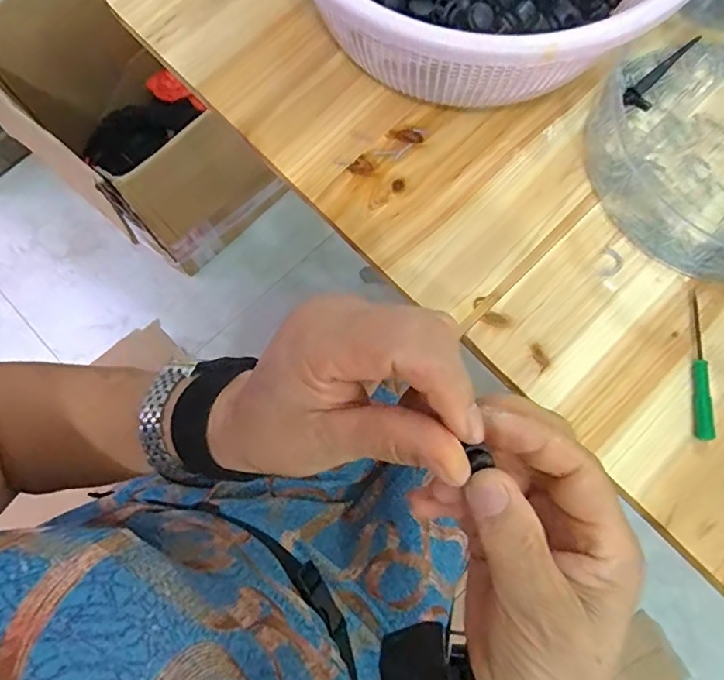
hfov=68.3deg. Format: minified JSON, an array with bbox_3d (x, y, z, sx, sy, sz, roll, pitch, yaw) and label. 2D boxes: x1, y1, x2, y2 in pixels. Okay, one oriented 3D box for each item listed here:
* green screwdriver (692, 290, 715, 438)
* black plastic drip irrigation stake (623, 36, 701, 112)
[{"bbox_3d":[0.215,0.015,0.338,0.012,0.007,0.095,6,75,2],"label":"green screwdriver"},{"bbox_3d":[0.219,-0.196,0.388,0.019,0.011,0.083,40,79,10],"label":"black plastic drip irrigation stake"}]

